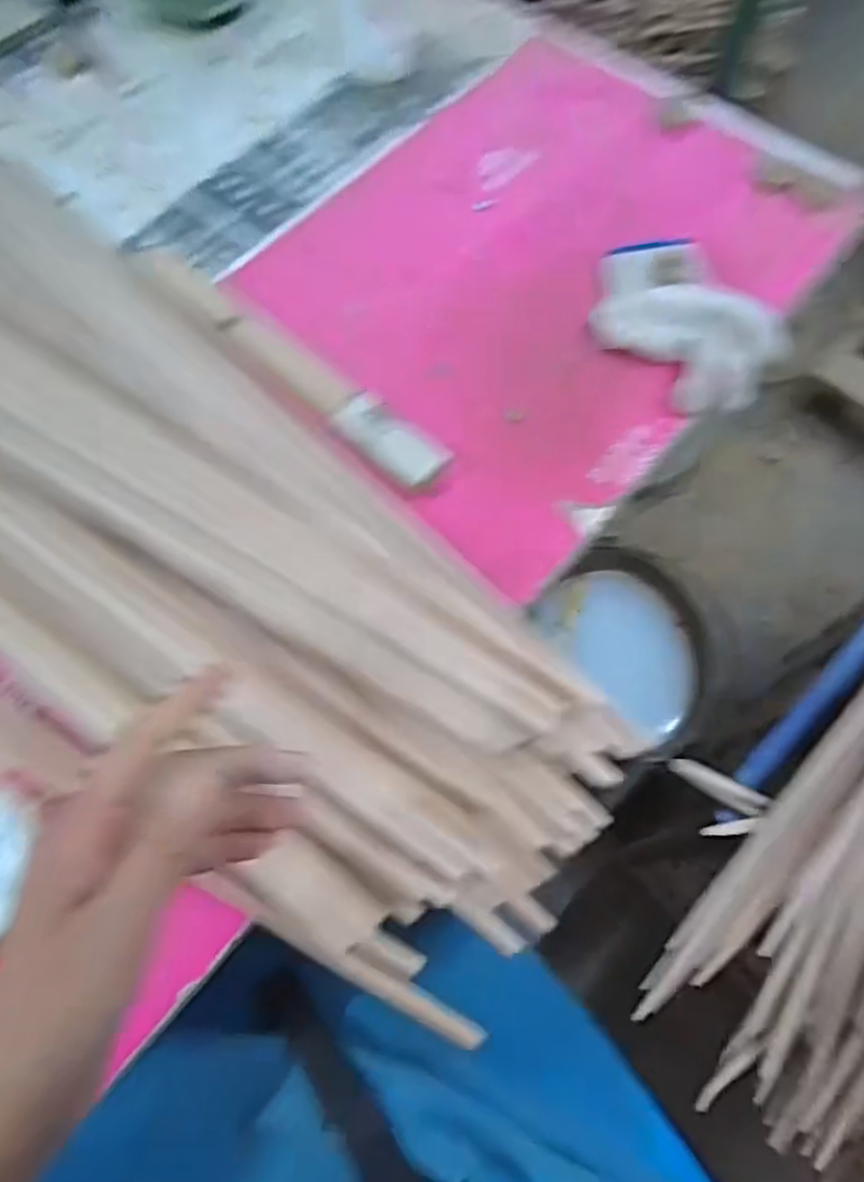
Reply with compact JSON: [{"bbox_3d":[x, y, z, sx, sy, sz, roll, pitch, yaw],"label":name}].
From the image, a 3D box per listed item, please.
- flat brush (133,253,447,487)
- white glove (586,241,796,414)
[{"bbox_3d":[-0.111,-0.168,0.534,0.297,0.009,0.041,39,72,14],"label":"flat brush"},{"bbox_3d":[0.187,-0.200,0.560,0.149,0.045,0.127,32,71,12],"label":"white glove"}]

